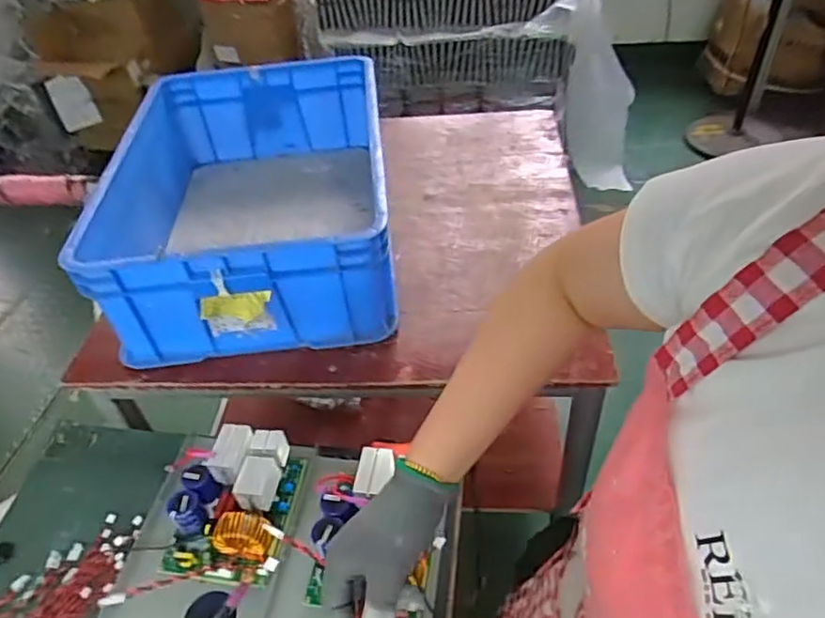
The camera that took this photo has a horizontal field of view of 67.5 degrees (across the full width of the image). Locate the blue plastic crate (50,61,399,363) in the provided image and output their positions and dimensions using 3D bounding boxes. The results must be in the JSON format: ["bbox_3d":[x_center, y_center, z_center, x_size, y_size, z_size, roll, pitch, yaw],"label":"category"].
[{"bbox_3d":[-0.264,-0.190,1.072,0.436,0.217,0.603,-7,43,-1],"label":"blue plastic crate"}]

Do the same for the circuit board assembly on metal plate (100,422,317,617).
[{"bbox_3d":[-0.224,0.241,0.664,0.170,0.094,0.270,3,44,9],"label":"circuit board assembly on metal plate"}]

